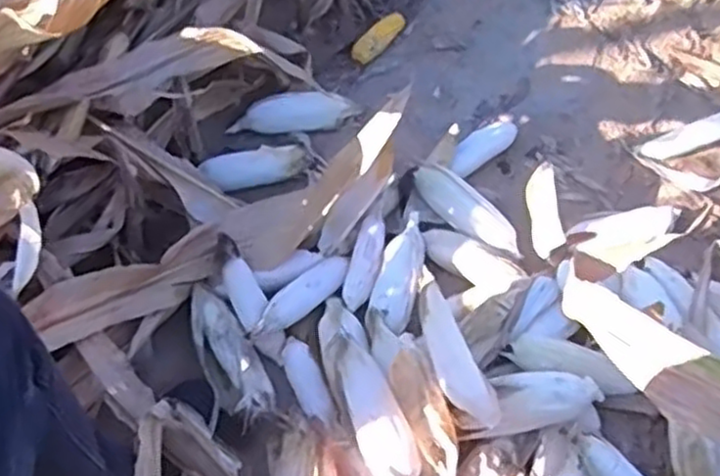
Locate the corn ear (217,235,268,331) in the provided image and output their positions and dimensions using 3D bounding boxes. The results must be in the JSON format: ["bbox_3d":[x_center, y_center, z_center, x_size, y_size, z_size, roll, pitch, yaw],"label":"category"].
[{"bbox_3d":[-0.176,0.068,1.056,0.051,0.041,0.153,-20,68,-15],"label":"corn ear"}]

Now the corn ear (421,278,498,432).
[{"bbox_3d":[0.111,0.144,0.883,0.050,0.039,0.187,-19,55,-15],"label":"corn ear"}]

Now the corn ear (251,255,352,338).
[{"bbox_3d":[-0.090,0.081,1.053,0.054,0.041,0.192,35,60,24],"label":"corn ear"}]

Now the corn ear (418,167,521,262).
[{"bbox_3d":[0.174,-0.036,1.160,0.073,0.054,0.216,-29,58,-21],"label":"corn ear"}]

